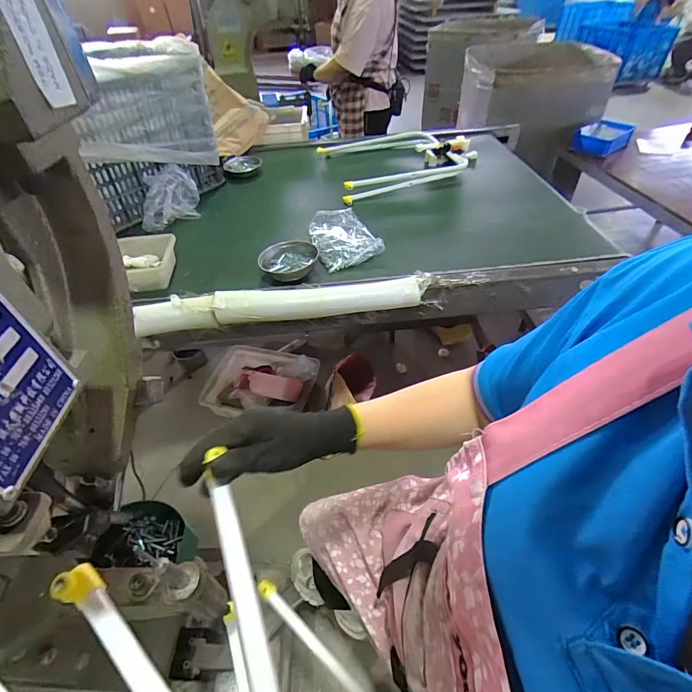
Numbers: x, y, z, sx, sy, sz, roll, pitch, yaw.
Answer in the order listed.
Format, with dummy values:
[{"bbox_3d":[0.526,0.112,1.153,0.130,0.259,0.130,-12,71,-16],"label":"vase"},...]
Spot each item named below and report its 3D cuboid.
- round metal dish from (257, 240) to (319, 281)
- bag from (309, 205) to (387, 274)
[{"bbox_3d":[-0.144,-0.217,0.947,0.146,0.046,0.134,-2,46,2],"label":"round metal dish"},{"bbox_3d":[-0.015,-0.311,1.051,0.187,0.054,0.260,-21,48,-15],"label":"bag"}]

